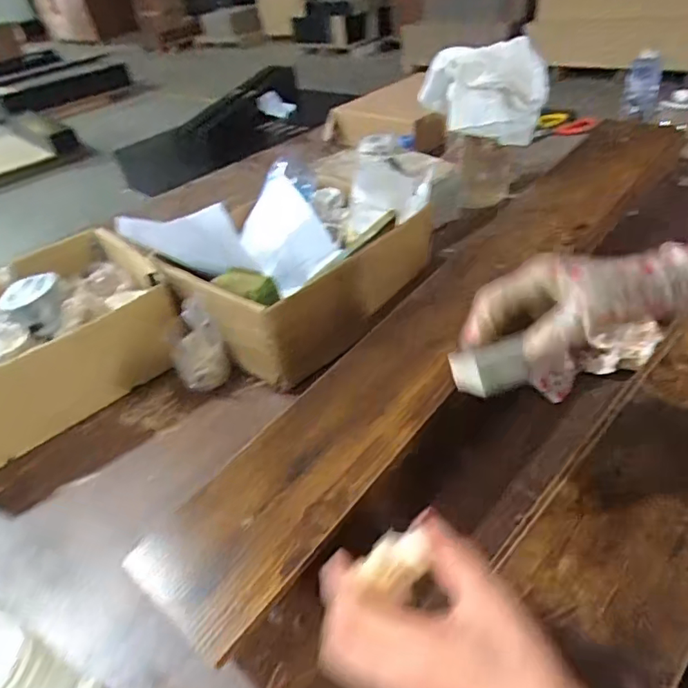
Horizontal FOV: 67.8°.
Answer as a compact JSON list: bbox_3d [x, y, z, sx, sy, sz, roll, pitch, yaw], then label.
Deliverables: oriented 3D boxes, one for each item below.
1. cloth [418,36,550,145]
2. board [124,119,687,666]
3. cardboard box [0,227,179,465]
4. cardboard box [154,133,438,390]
[{"bbox_3d":[0.237,-0.427,0.875,0.206,0.150,0.097,2,40,13],"label":"cloth"},{"bbox_3d":[0.169,-0.079,0.615,0.142,0.018,0.945,29,55,33],"label":"board"},{"bbox_3d":[-0.417,-0.011,0.691,0.318,0.132,0.312,-33,45,-26],"label":"cardboard box"},{"bbox_3d":[-0.052,-0.119,0.725,0.241,0.158,0.329,26,51,36],"label":"cardboard box"}]

